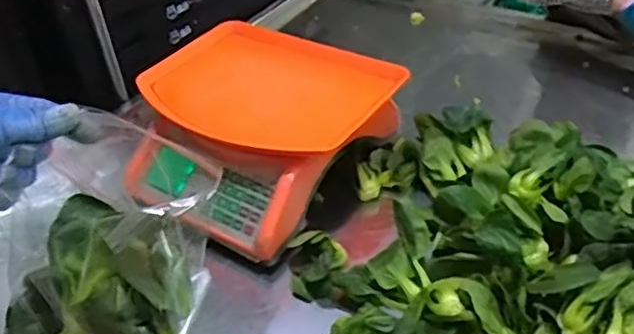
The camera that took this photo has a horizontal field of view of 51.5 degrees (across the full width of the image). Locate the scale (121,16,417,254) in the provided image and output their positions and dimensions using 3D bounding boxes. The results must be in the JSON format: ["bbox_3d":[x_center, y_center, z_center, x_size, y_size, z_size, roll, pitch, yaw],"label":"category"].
[{"bbox_3d":[-0.079,-0.044,0.838,0.290,0.135,0.295,23,46,31],"label":"scale"}]

